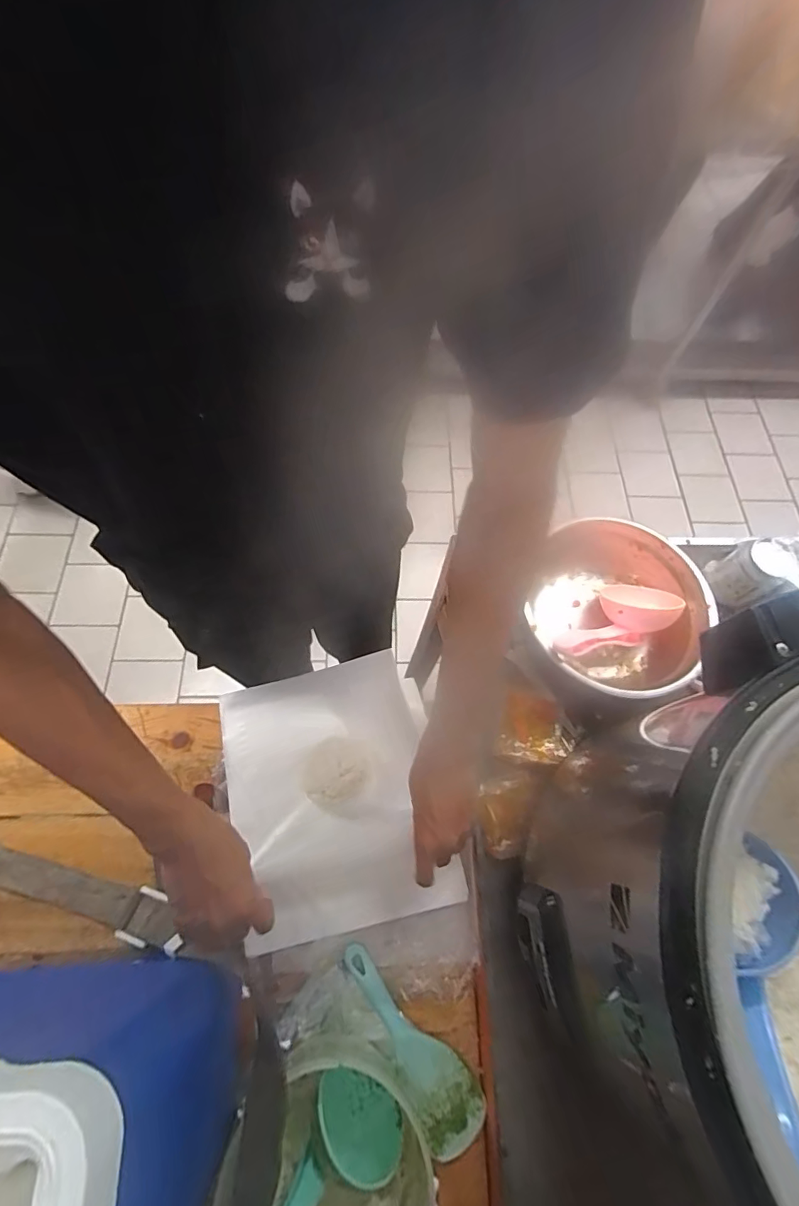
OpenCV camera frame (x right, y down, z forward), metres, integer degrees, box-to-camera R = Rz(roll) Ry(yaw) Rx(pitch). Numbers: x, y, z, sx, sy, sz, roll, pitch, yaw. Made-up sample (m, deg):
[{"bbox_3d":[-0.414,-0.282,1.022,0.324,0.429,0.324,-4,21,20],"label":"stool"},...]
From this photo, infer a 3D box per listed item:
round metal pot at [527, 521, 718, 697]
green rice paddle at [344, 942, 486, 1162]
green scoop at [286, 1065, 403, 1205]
[{"bbox_3d":[0.272,0.012,0.633,0.198,0.101,0.225,26,67,8],"label":"round metal pot"},{"bbox_3d":[0.013,0.442,0.508,0.063,0.015,0.194,-29,71,-15],"label":"green rice paddle"},{"bbox_3d":[-0.066,0.485,0.401,0.081,0.193,0.037,48,110,16],"label":"green scoop"}]

